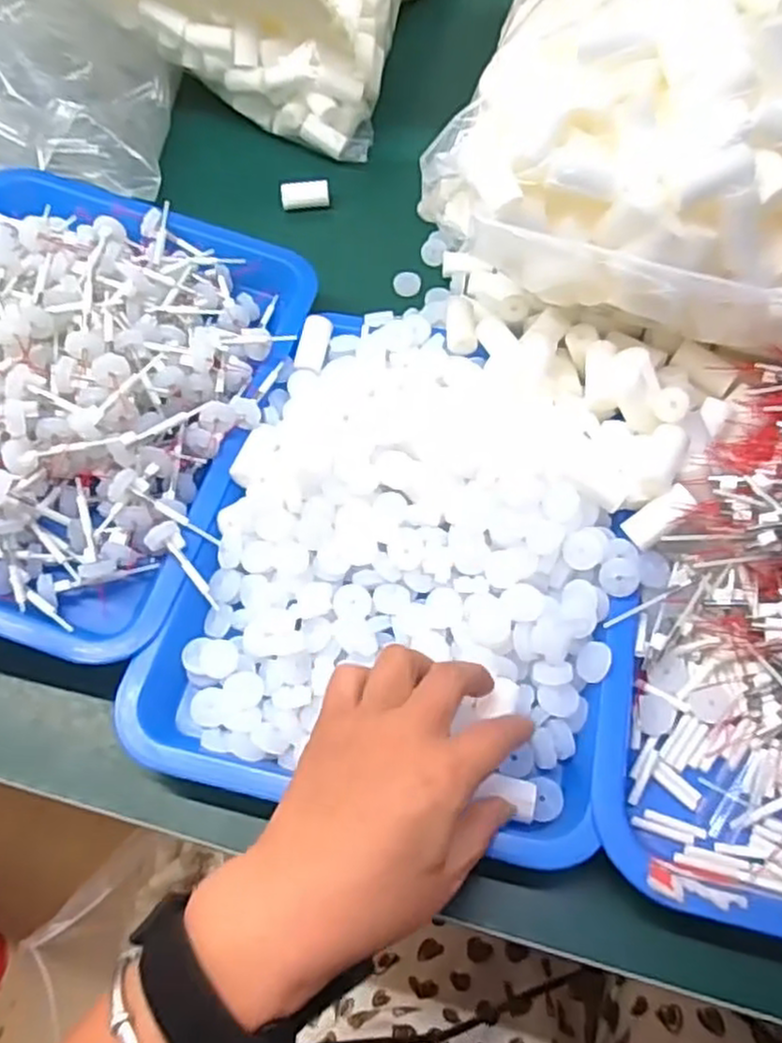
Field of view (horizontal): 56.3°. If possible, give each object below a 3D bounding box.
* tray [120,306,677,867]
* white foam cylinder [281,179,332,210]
[{"bbox_3d":[0.015,0.013,0.422,0.247,0.052,0.308,16,62,12],"label":"tray"},{"bbox_3d":[-0.074,-0.283,0.633,0.041,0.016,0.019,-8,60,-1],"label":"white foam cylinder"}]

